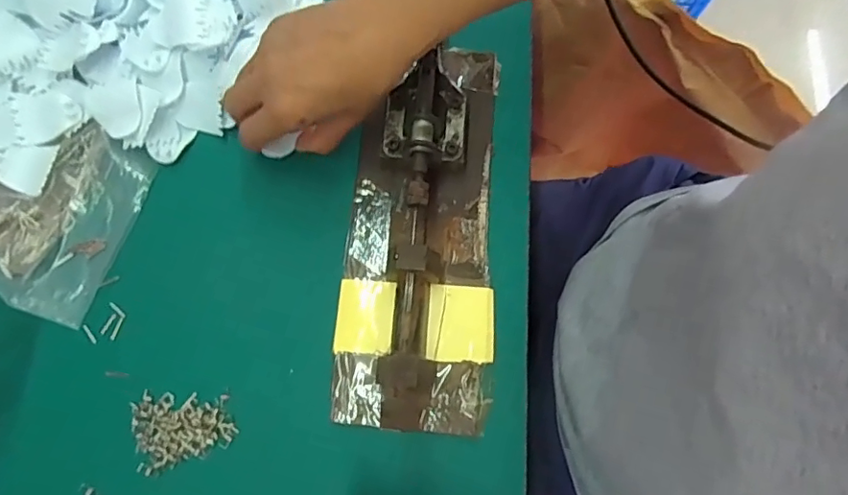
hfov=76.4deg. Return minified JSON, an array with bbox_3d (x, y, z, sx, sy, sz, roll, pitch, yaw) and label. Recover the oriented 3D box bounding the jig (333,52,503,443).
[{"bbox_3d":[-0.002,-0.019,0.366,0.102,0.055,0.272,3,76,1],"label":"jig"}]

